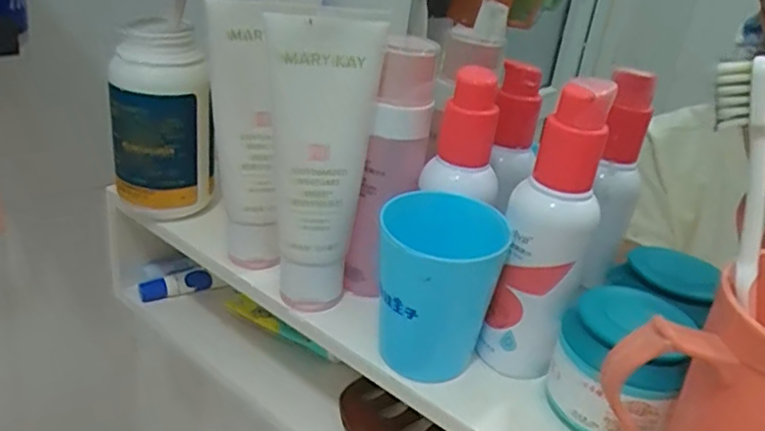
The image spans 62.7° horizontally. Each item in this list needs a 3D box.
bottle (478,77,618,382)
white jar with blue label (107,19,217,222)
[{"bbox_3d":[0.083,0.009,0.315,0.041,0.147,0.050,18,26,20],"label":"bottle"},{"bbox_3d":[-0.149,-0.065,0.425,0.066,0.125,0.066,-1,26,-21],"label":"white jar with blue label"}]

